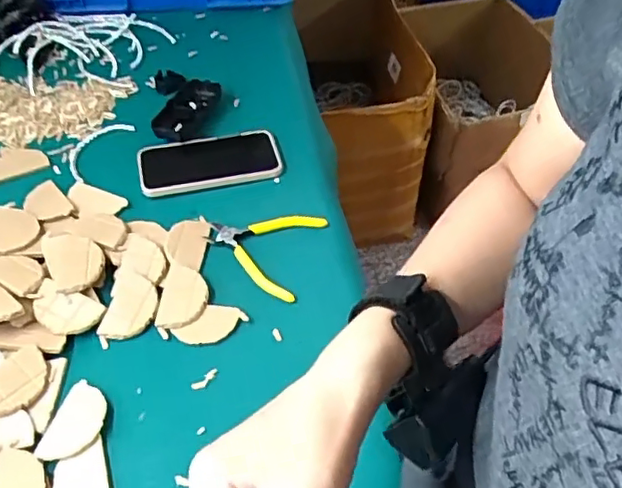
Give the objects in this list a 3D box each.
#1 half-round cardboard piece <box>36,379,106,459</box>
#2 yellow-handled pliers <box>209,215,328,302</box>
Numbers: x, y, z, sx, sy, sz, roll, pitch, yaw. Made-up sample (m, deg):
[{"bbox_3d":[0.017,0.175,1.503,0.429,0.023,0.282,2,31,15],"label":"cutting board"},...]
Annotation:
[{"bbox_3d":[-0.200,0.151,0.511,0.041,0.004,0.070,13,51,9],"label":"half-round cardboard piece"},{"bbox_3d":[-0.053,-0.001,0.639,0.111,0.012,0.108,17,52,12],"label":"yellow-handled pliers"}]

